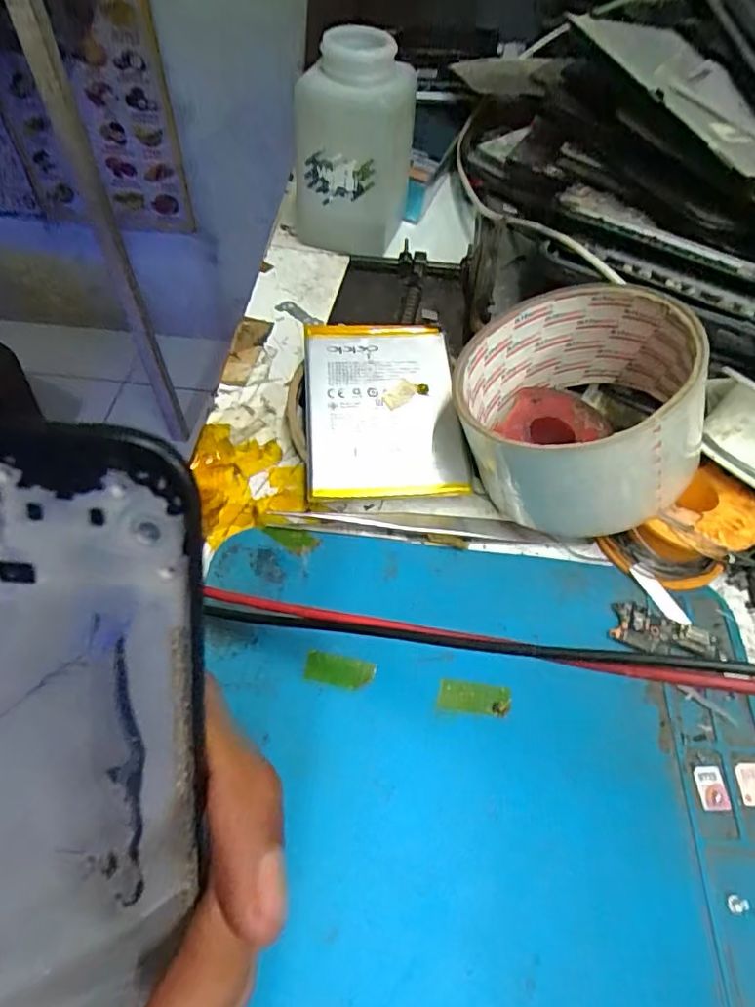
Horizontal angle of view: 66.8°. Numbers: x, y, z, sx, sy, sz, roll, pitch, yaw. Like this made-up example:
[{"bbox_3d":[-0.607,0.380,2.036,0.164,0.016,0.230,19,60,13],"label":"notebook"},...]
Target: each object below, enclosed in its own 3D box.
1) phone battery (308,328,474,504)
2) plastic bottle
[{"bbox_3d":[0.002,-0.041,0.239,0.062,0.005,0.085,-3,65,-4],"label":"phone battery"},{"bbox_3d":[-0.015,-0.193,0.309,0.060,0.094,0.068,2,56,-4],"label":"plastic bottle"}]

